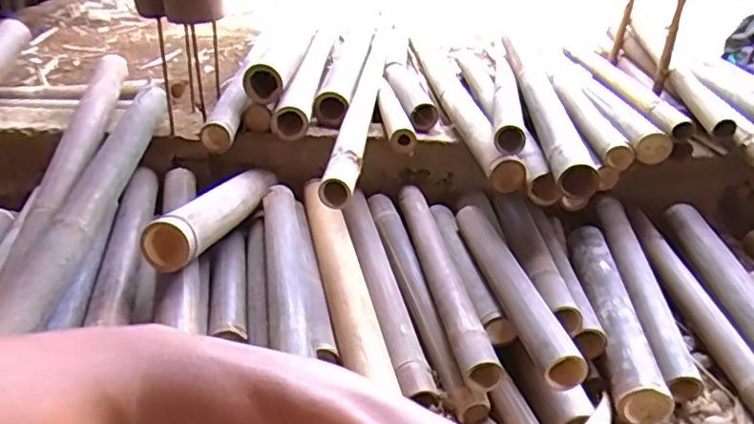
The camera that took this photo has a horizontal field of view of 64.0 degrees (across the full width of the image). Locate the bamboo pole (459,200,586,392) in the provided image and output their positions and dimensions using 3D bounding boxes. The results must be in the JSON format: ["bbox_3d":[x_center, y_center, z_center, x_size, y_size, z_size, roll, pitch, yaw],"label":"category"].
[{"bbox_3d":[0.221,0.114,1.027,0.057,0.067,0.465,-2,30,-10],"label":"bamboo pole"}]

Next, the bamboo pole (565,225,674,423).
[{"bbox_3d":[0.422,0.173,1.107,0.080,0.069,0.475,5,29,2],"label":"bamboo pole"}]

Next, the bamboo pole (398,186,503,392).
[{"bbox_3d":[0.115,0.101,1.125,0.065,0.054,0.563,-2,30,-10],"label":"bamboo pole"}]

